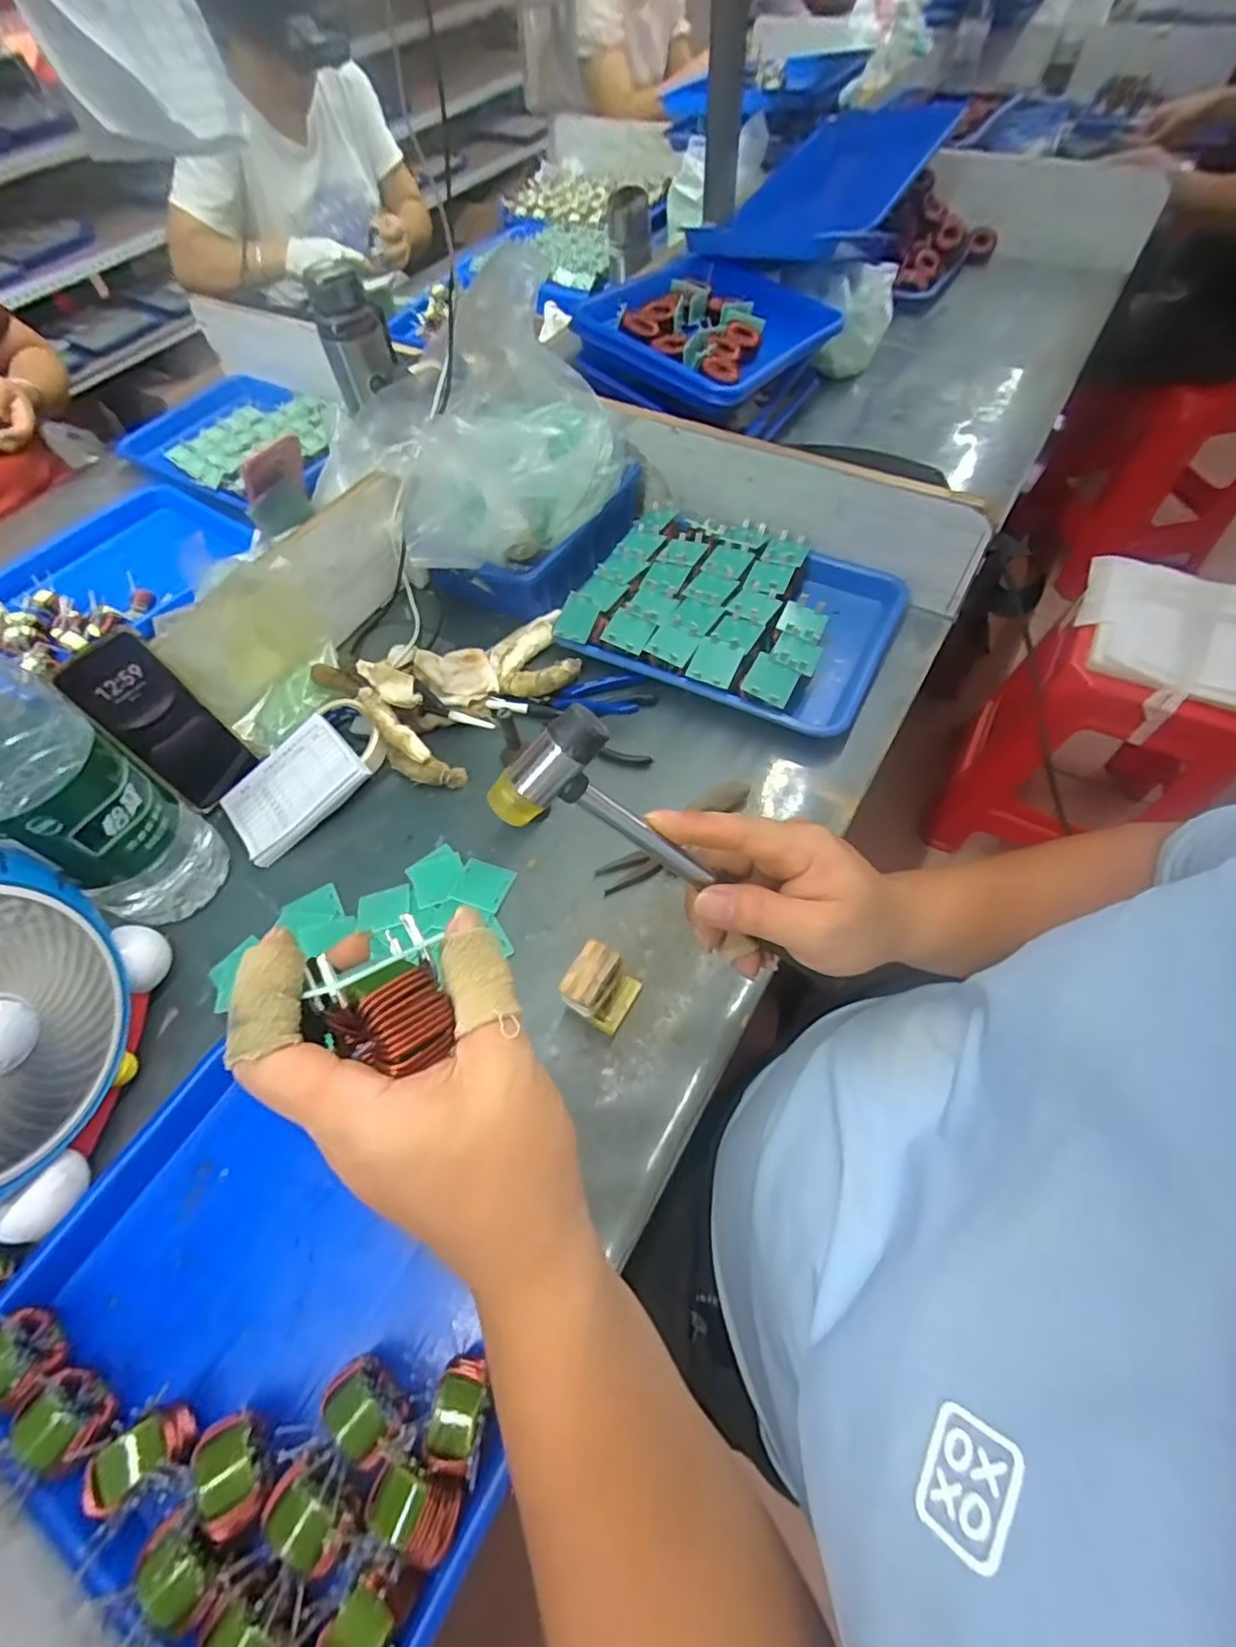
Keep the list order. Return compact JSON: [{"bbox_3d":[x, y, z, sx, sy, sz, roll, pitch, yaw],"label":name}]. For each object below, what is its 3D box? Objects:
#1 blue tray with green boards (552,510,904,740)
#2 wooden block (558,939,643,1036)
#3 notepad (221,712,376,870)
[{"bbox_3d":[0.129,-0.230,0.692,0.320,0.062,0.247,24,63,17],"label":"blue tray with green boards"},{"bbox_3d":[-0.013,0.127,0.487,0.046,0.054,0.049,25,64,17],"label":"wooden block"},{"bbox_3d":[-0.317,-0.036,0.615,0.131,0.013,0.104,-45,62,-5],"label":"notepad"}]

